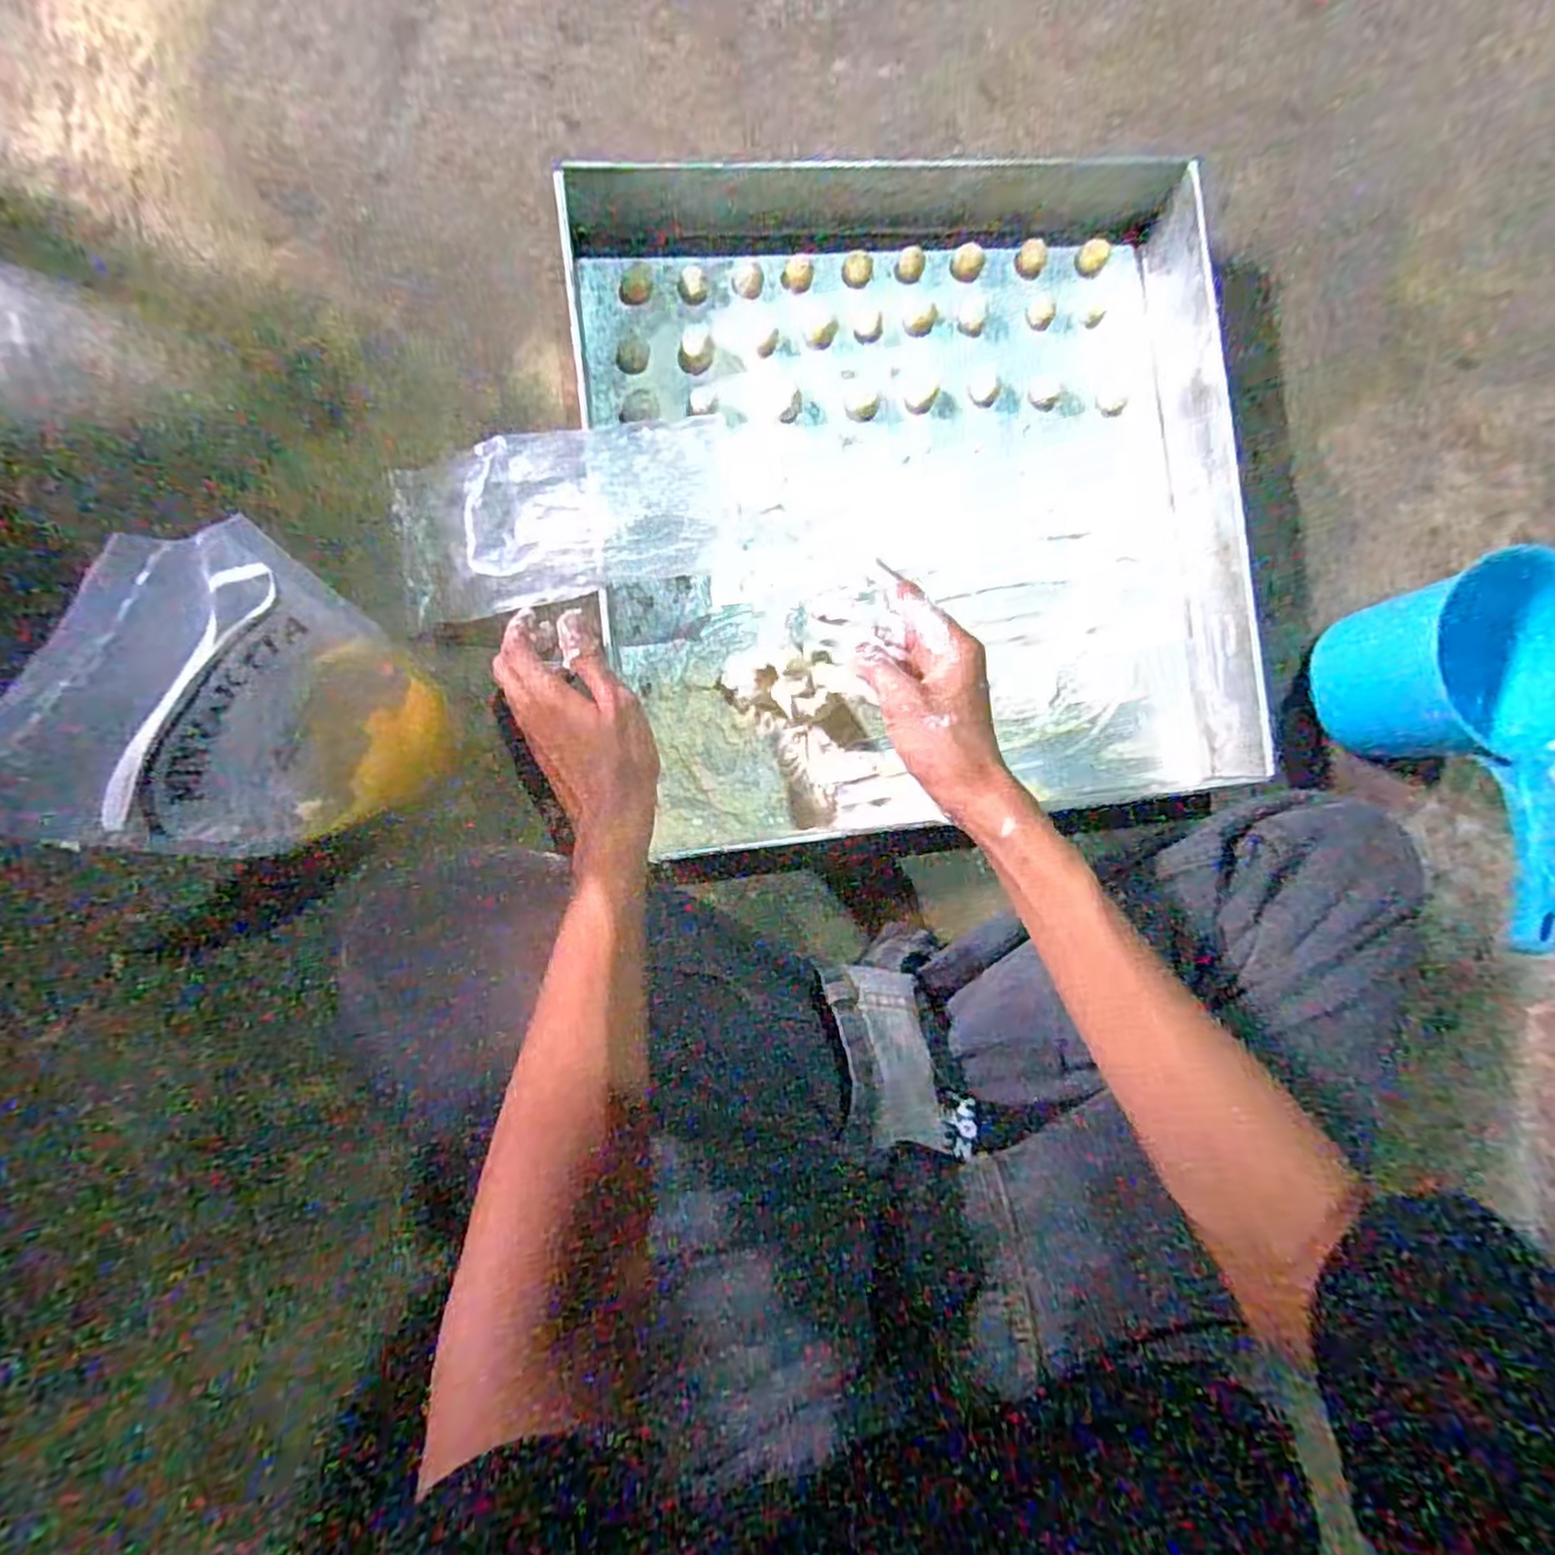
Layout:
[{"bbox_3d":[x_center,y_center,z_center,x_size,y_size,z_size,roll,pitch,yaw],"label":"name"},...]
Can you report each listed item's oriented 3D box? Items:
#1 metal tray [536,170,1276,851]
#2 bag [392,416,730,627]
[{"bbox_3d":[0.099,-0.201,0.537,0.468,0.053,0.477,-7,91,-7],"label":"metal tray"},{"bbox_3d":[-0.142,-0.166,0.482,0.227,0.035,0.106,-6,91,13],"label":"bag"}]

